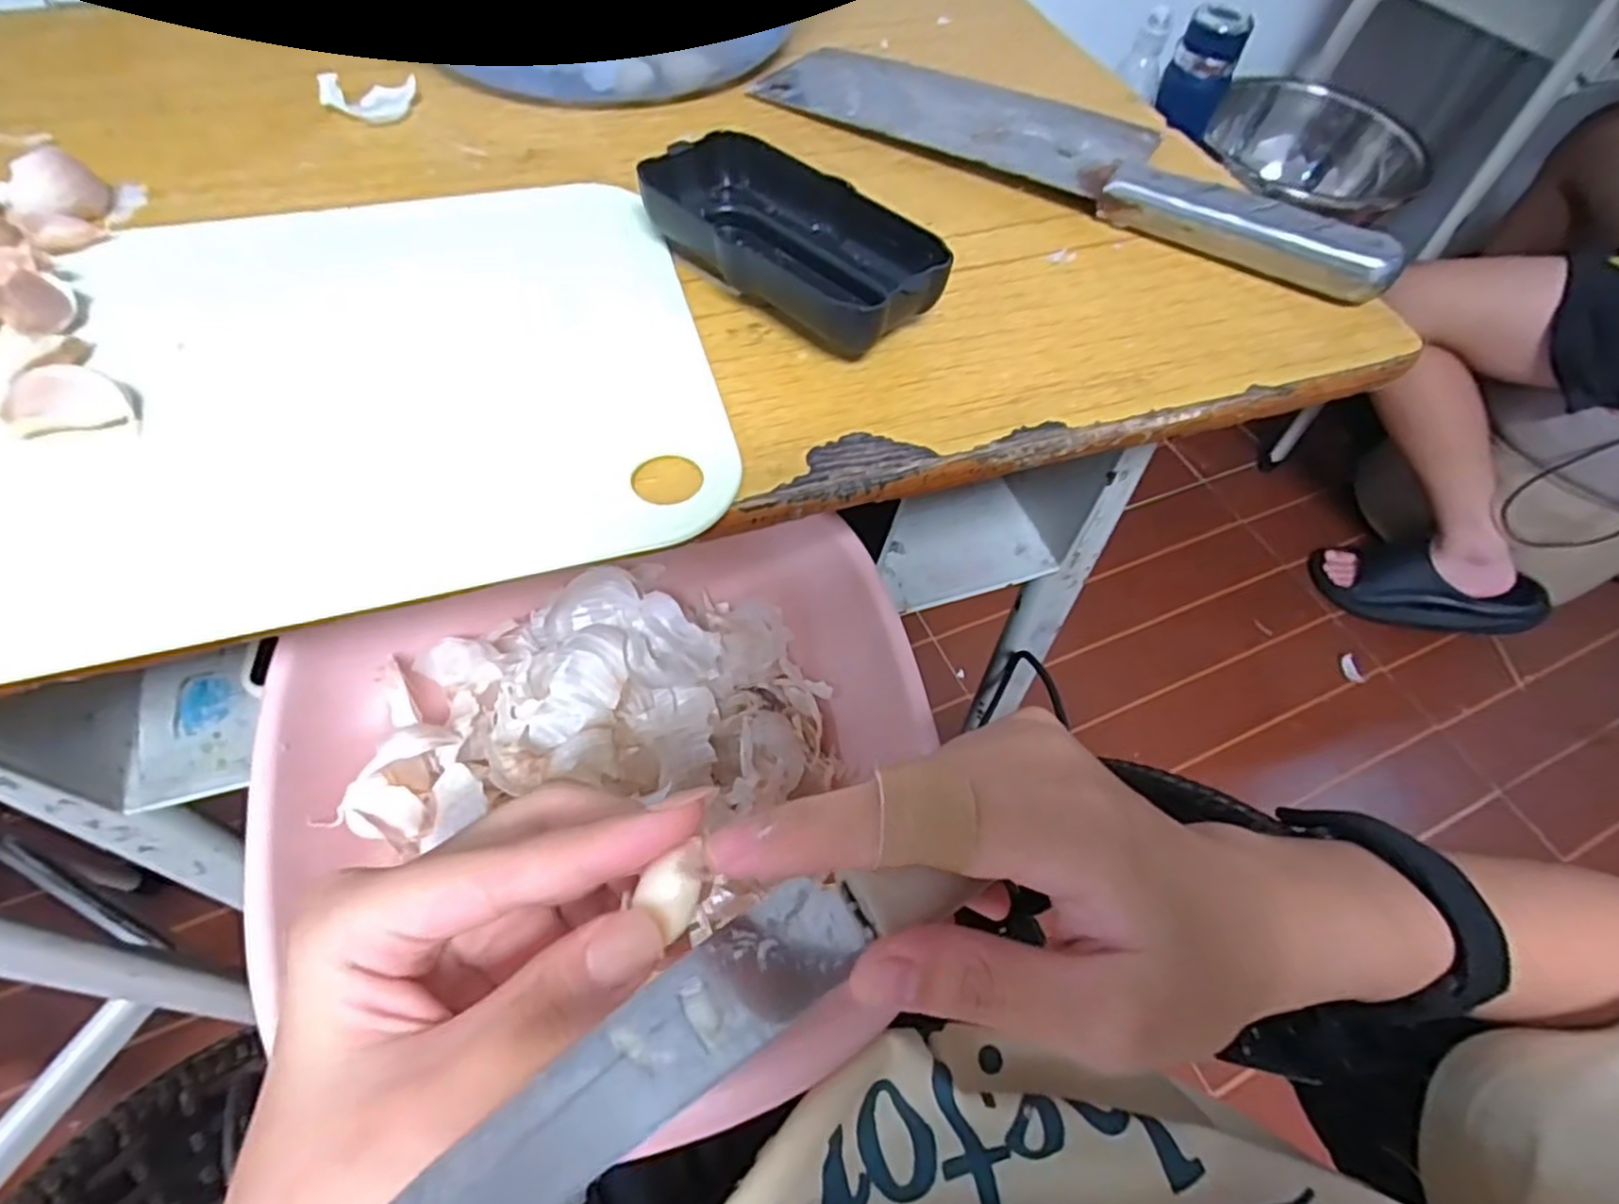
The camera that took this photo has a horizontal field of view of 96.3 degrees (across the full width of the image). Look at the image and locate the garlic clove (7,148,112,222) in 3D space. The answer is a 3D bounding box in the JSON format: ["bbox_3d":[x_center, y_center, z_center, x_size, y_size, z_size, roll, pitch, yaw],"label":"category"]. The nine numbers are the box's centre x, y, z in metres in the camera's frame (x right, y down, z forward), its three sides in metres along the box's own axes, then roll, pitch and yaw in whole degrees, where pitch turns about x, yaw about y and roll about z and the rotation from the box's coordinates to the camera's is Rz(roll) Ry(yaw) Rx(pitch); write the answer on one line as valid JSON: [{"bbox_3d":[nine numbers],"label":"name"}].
[{"bbox_3d":[-0.265,-0.146,0.256,0.027,0.019,0.017,-37,67,-24],"label":"garlic clove"}]

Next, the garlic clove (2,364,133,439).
[{"bbox_3d":[-0.206,-0.056,0.201,0.026,0.013,0.014,-18,61,-16],"label":"garlic clove"}]

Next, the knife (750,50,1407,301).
[{"bbox_3d":[0.108,-0.201,0.319,0.276,0.021,0.087,29,59,17],"label":"knife"}]

